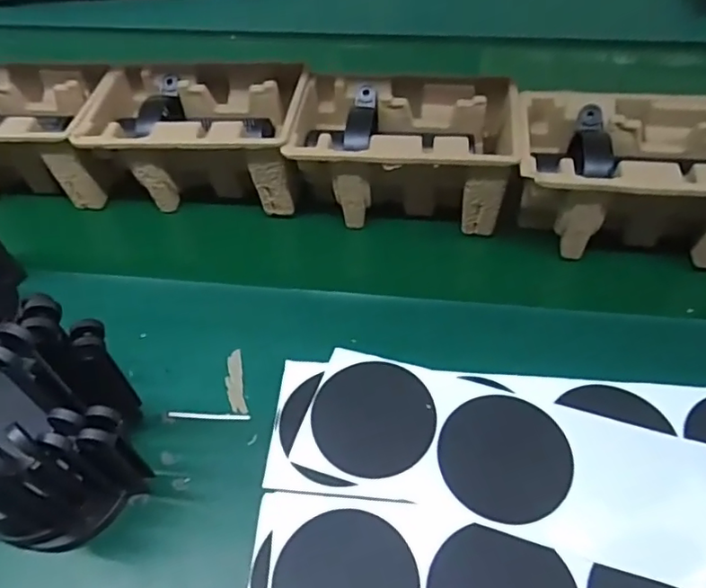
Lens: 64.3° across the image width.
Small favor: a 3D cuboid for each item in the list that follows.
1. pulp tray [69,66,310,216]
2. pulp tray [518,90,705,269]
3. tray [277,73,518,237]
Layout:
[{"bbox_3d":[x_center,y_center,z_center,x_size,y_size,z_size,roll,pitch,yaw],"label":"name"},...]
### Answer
[{"bbox_3d":[-0.165,-0.172,0.629,0.229,0.102,0.142,4,53,7],"label":"pulp tray"},{"bbox_3d":[0.273,-0.116,0.555,0.225,0.097,0.146,1,52,6],"label":"pulp tray"},{"bbox_3d":[0.054,-0.150,0.596,0.223,0.101,0.145,3,53,7],"label":"tray"}]

